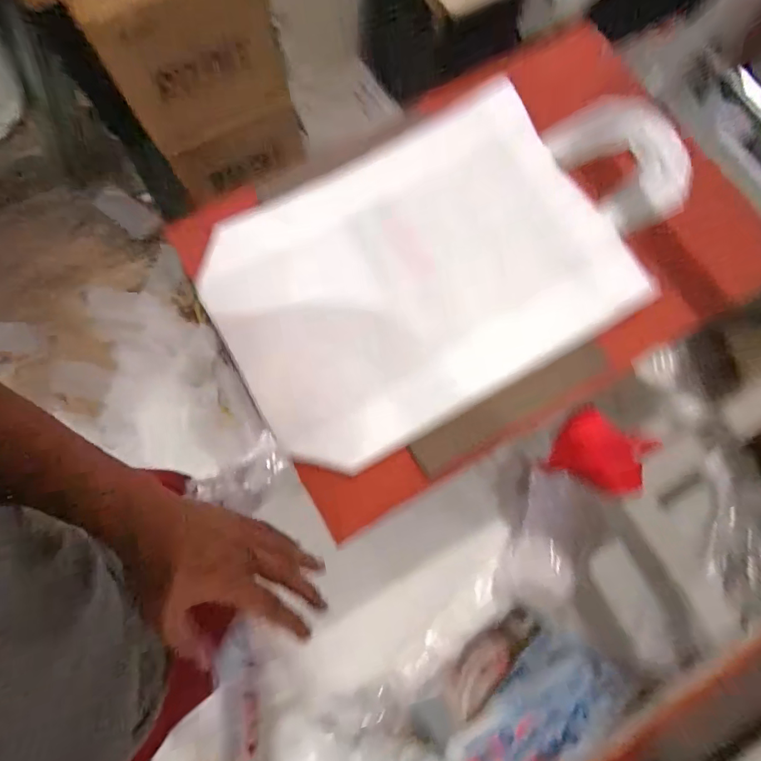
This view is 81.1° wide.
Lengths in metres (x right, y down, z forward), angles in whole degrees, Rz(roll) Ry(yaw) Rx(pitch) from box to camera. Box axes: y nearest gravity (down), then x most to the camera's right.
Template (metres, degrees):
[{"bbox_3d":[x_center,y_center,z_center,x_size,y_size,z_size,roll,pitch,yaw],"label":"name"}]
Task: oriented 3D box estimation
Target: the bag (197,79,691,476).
[{"bbox_3d":[0.088,-0.149,0.492,0.539,0.046,0.295,-32,78,-8],"label":"bag"}]

